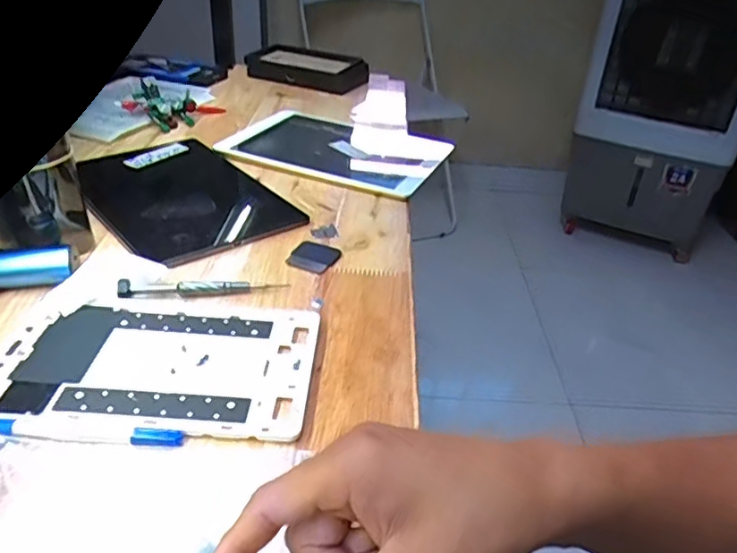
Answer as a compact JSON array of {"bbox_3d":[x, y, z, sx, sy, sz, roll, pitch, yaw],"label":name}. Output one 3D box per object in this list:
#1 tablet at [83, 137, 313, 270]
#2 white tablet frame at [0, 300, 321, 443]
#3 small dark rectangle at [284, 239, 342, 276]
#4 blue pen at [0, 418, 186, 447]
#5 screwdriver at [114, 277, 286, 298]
[{"bbox_3d":[-0.188,-0.086,0.595,0.162,0.012,0.223,-24,44,-36],"label":"tablet"},{"bbox_3d":[-0.140,0.054,0.401,0.203,0.004,0.120,4,34,-1],"label":"white tablet frame"},{"bbox_3d":[-0.048,-0.019,0.527,0.039,0.004,0.043,18,36,18],"label":"small dark rectangle"},{"bbox_3d":[-0.172,0.087,0.340,0.130,0.006,0.013,4,34,-2],"label":"blue pen"},{"bbox_3d":[-0.128,0.008,0.467,0.125,0.011,0.014,-2,35,-10],"label":"screwdriver"}]

